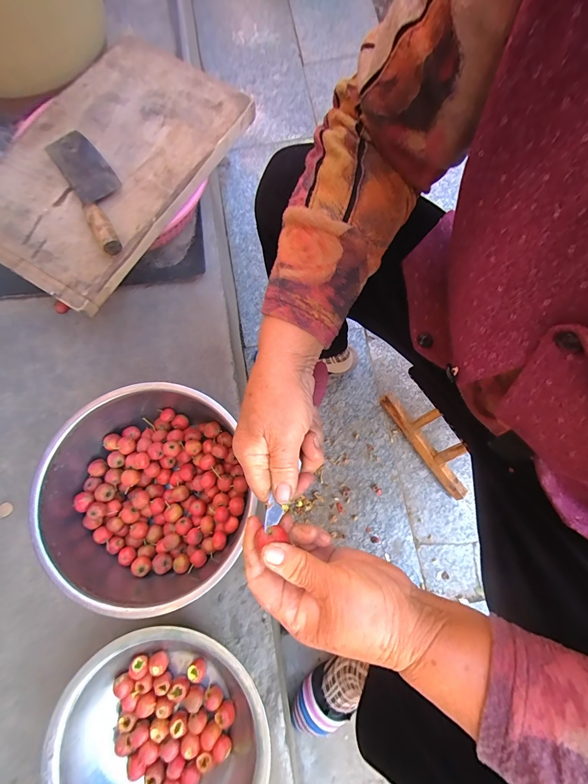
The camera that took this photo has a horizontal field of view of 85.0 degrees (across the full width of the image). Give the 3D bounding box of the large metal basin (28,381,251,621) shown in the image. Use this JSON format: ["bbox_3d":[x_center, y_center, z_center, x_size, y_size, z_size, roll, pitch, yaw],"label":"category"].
[{"bbox_3d":[-0.205,0.144,0.468,0.290,0.112,0.290,0,78,1],"label":"large metal basin"}]

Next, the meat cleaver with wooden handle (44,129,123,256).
[{"bbox_3d":[-0.294,-0.304,0.471,0.066,0.019,0.222,-33,79,-5],"label":"meat cleaver with wooden handle"}]

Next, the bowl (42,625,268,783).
[{"bbox_3d":[-0.173,0.455,0.435,0.266,0.081,0.260,0,78,1],"label":"bowl"}]

